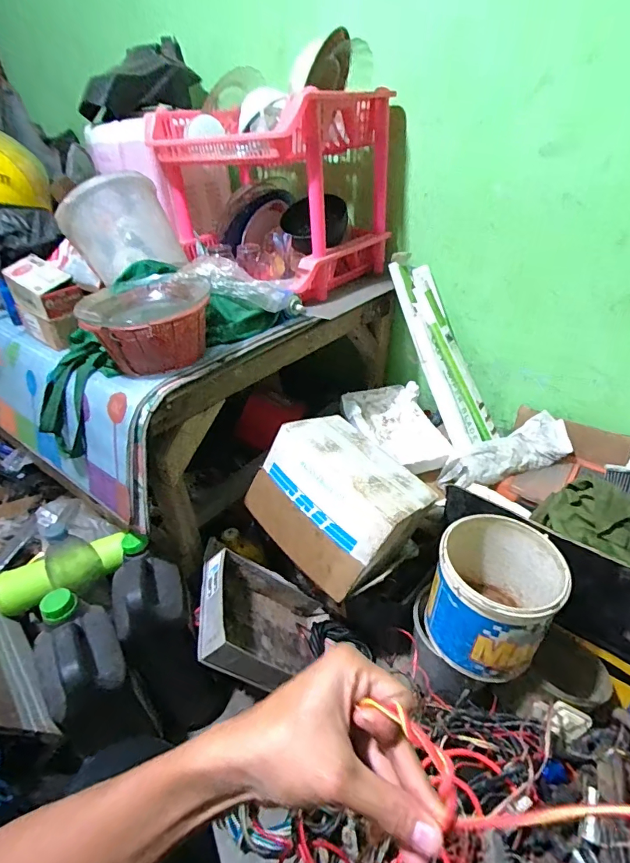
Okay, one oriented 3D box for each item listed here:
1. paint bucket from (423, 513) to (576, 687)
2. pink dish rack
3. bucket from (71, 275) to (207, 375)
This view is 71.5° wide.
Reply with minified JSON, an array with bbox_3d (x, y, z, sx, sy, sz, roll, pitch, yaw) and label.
[{"bbox_3d":[0.287,0.266,0.708,0.192,0.184,0.184,-30,41,-32],"label":"paint bucket"},{"bbox_3d":[-0.087,-0.535,1.010,0.450,0.348,0.357,24,44,37],"label":"pink dish rack"},{"bbox_3d":[-0.267,-0.178,0.732,0.200,0.110,0.190,-4,34,2],"label":"bucket"}]

